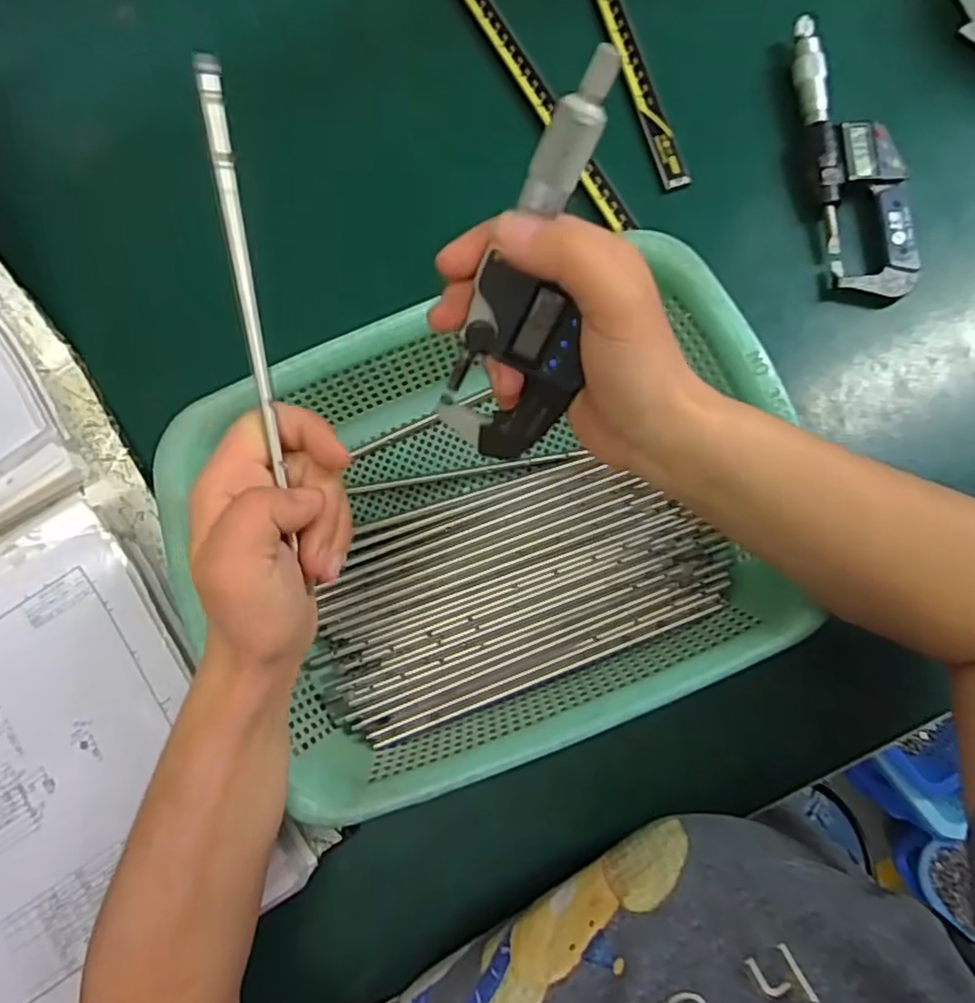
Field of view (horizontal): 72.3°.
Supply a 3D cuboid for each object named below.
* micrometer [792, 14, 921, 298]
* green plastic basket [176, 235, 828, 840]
[{"bbox_3d":[0.221,-0.208,0.405,0.050,0.026,0.174,-7,81,1],"label":"micrometer"},{"bbox_3d":[0.012,0.011,0.349,0.265,0.078,0.214,-19,81,-1],"label":"green plastic basket"}]

